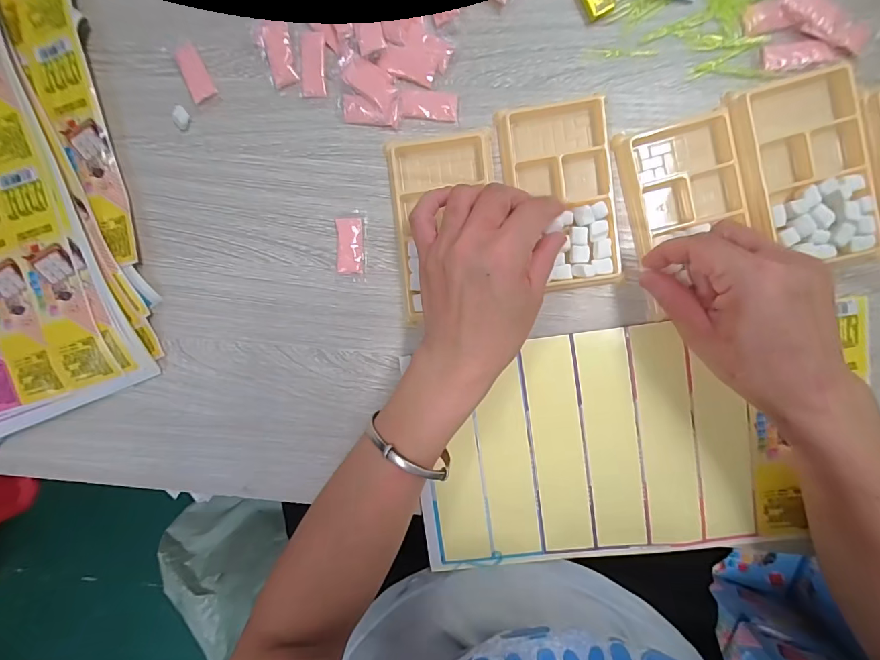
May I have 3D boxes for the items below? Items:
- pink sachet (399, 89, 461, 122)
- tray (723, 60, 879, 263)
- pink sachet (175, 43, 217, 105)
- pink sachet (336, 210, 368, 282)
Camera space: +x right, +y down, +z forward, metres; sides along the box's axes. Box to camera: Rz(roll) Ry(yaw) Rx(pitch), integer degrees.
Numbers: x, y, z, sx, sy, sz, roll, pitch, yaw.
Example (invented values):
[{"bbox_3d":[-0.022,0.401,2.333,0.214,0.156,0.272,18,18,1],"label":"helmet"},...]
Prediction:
[{"bbox_3d":[-0.008,-0.167,0.310,0.044,0.004,0.021,6,95,4],"label":"pink sachet"},{"bbox_3d":[0.253,-0.110,0.288,0.078,0.013,0.130,-17,93,6],"label":"tray"},{"bbox_3d":[-0.187,-0.196,0.318,0.018,0.005,0.041,-26,92,6],"label":"pink sachet"},{"bbox_3d":[-0.068,-0.065,0.323,0.024,0.004,0.053,2,95,5],"label":"pink sachet"}]

